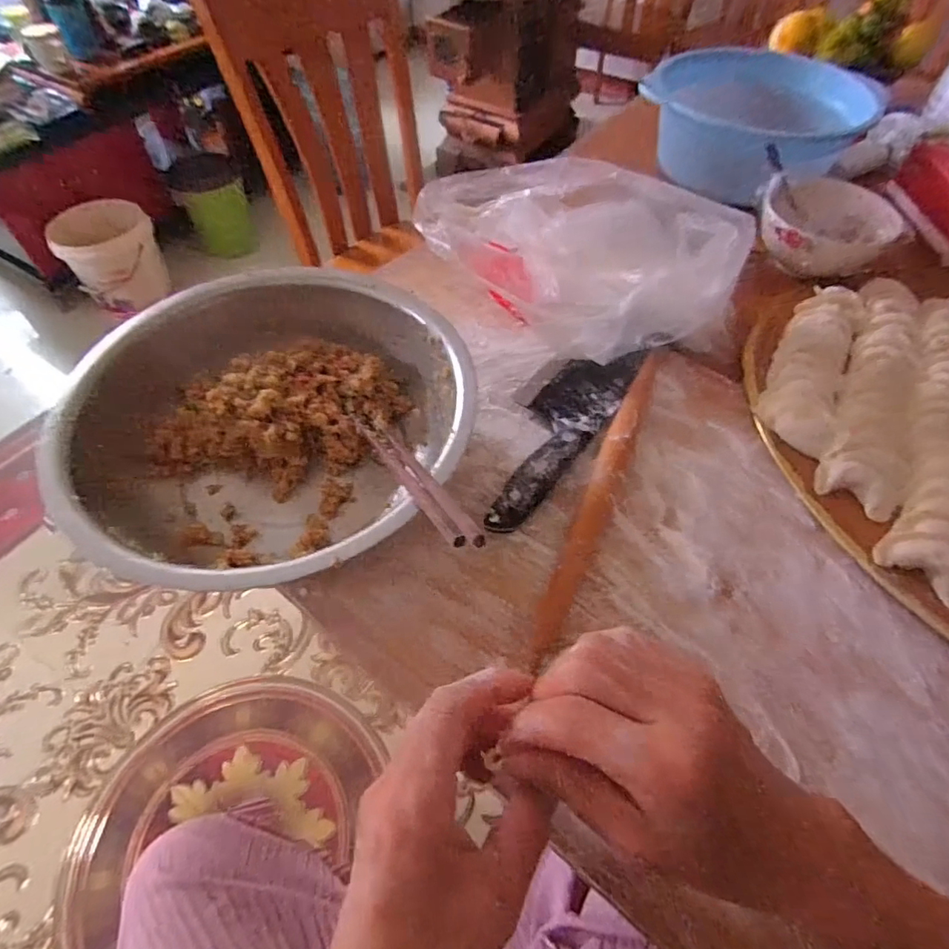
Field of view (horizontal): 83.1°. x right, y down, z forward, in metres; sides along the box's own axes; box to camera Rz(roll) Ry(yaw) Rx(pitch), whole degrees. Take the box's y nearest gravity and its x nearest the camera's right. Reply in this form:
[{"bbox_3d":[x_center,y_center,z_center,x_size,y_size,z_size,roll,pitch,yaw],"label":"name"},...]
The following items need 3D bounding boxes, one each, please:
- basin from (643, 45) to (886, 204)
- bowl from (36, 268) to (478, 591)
[{"bbox_3d":[0.357,-0.456,0.700,0.238,0.099,0.238,0,55,-1],"label":"basin"},{"bbox_3d":[-0.142,-0.036,0.407,0.263,0.080,0.272,0,55,-1],"label":"bowl"}]

